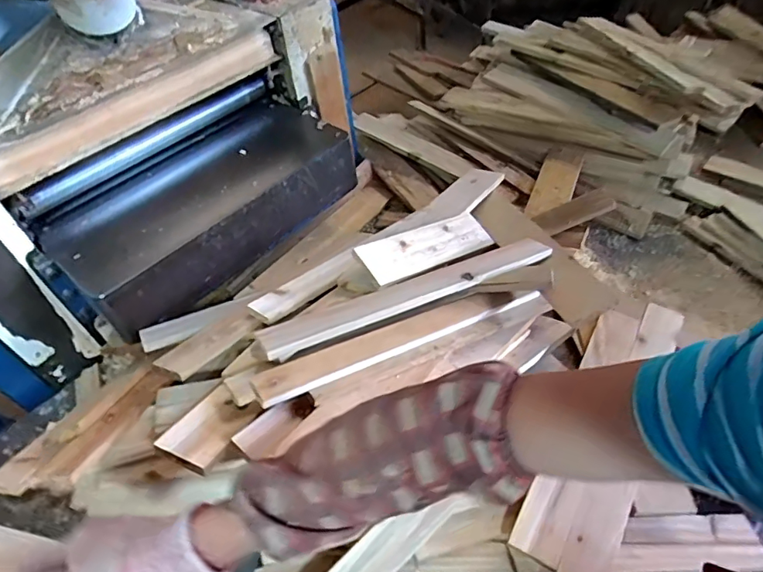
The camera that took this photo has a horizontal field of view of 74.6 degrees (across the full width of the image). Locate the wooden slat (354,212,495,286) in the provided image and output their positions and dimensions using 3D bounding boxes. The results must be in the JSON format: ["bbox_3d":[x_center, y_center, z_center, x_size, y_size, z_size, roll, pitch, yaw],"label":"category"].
[{"bbox_3d":[0.082,-0.071,0.849,0.266,0.010,0.080,-23,67,-35],"label":"wooden slat"}]

